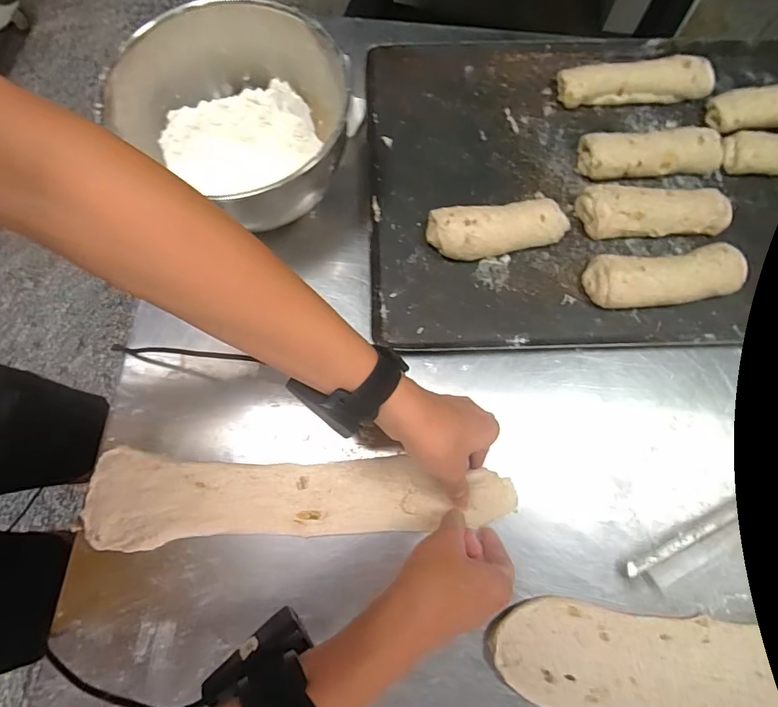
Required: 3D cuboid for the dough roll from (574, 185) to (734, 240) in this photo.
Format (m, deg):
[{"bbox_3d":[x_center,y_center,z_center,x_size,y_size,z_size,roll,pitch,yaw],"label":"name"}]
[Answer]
[{"bbox_3d":[0.294,-0.158,0.510,0.157,0.033,0.052,-2,75,-2],"label":"dough roll"}]

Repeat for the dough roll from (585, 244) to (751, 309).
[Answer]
[{"bbox_3d":[0.290,-0.081,0.487,0.159,0.035,0.058,-5,75,-3],"label":"dough roll"}]

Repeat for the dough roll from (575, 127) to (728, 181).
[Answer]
[{"bbox_3d":[0.302,-0.228,0.530,0.163,0.032,0.049,-1,75,-1],"label":"dough roll"}]

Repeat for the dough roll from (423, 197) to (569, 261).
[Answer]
[{"bbox_3d":[0.118,-0.136,0.499,0.155,0.037,0.059,-5,75,-3],"label":"dough roll"}]

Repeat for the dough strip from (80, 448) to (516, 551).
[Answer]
[{"bbox_3d":[-0.081,0.133,0.422,0.384,0.016,0.076,0,75,0],"label":"dough strip"}]

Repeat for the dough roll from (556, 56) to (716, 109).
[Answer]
[{"bbox_3d":[0.300,-0.328,0.557,0.192,0.030,0.040,-6,75,-3],"label":"dough roll"}]

